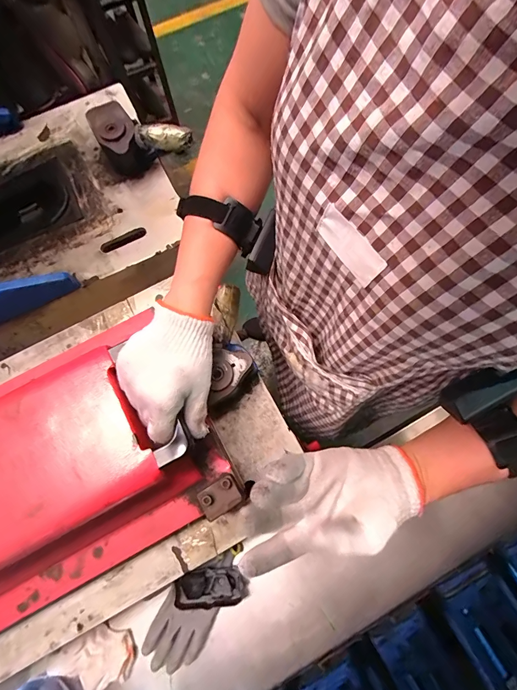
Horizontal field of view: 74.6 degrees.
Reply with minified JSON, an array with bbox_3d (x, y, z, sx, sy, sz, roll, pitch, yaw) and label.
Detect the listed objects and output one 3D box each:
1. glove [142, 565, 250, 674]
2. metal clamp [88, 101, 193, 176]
[{"bbox_3d":[-0.108,0.433,0.548,0.094,0.019,0.180,42,79,13],"label":"glove"},{"bbox_3d":[-0.243,-0.356,0.593,0.075,0.078,0.106,-39,75,-9],"label":"metal clamp"}]

